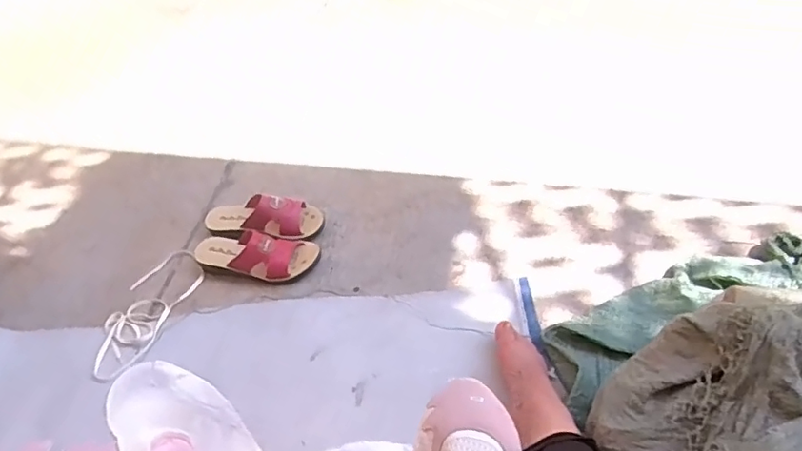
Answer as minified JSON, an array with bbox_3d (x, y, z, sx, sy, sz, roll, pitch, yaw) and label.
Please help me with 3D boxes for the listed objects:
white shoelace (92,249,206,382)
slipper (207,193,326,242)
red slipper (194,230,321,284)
[{"bbox_3d":[-0.448,0.150,0.979,0.112,0.017,0.267,16,53,19],"label":"white shoelace"},{"bbox_3d":[-0.265,-0.013,1.049,0.225,0.077,0.084,0,52,8],"label":"slipper"},{"bbox_3d":[-0.266,0.045,0.995,0.222,0.078,0.089,8,53,14],"label":"red slipper"}]

